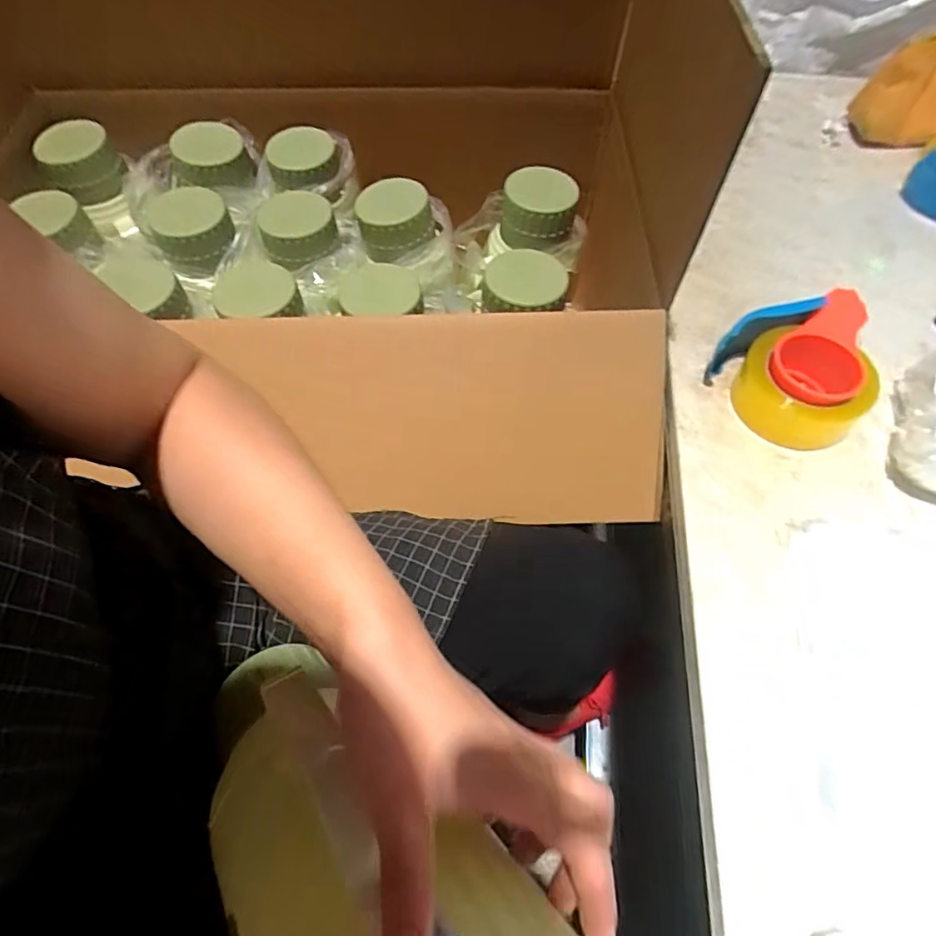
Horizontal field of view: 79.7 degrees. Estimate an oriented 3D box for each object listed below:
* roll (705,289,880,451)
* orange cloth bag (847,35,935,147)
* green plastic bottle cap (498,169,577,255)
[{"bbox_3d":[0.324,-0.090,0.529,0.143,0.061,0.128,-17,58,-9],"label":"roll"},{"bbox_3d":[0.633,-0.503,0.758,0.200,0.108,0.106,-23,59,-13],"label":"orange cloth bag"},{"bbox_3d":[0.089,-0.331,0.700,0.095,0.045,0.087,2,59,1],"label":"green plastic bottle cap"}]

